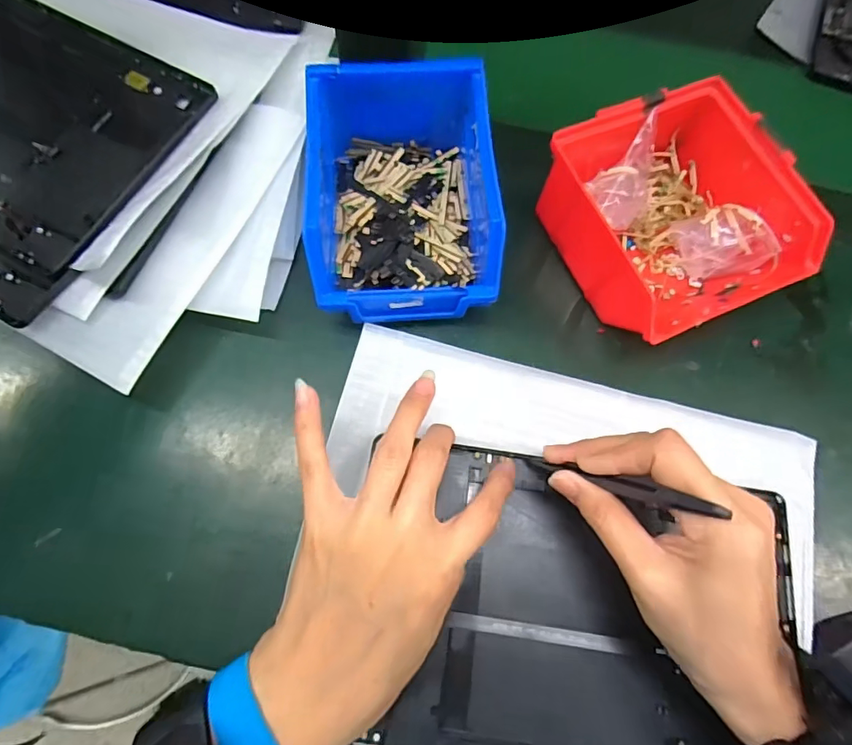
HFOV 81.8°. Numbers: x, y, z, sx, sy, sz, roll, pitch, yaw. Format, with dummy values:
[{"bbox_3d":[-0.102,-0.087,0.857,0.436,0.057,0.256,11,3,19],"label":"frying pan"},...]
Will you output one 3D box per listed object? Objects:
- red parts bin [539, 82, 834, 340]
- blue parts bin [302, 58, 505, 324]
[{"bbox_3d":[0.149,-0.092,0.306,0.122,0.070,0.132,-21,72,-9],"label":"red parts bin"},{"bbox_3d":[-0.016,-0.108,0.304,0.106,0.072,0.148,-3,71,-3],"label":"blue parts bin"}]

